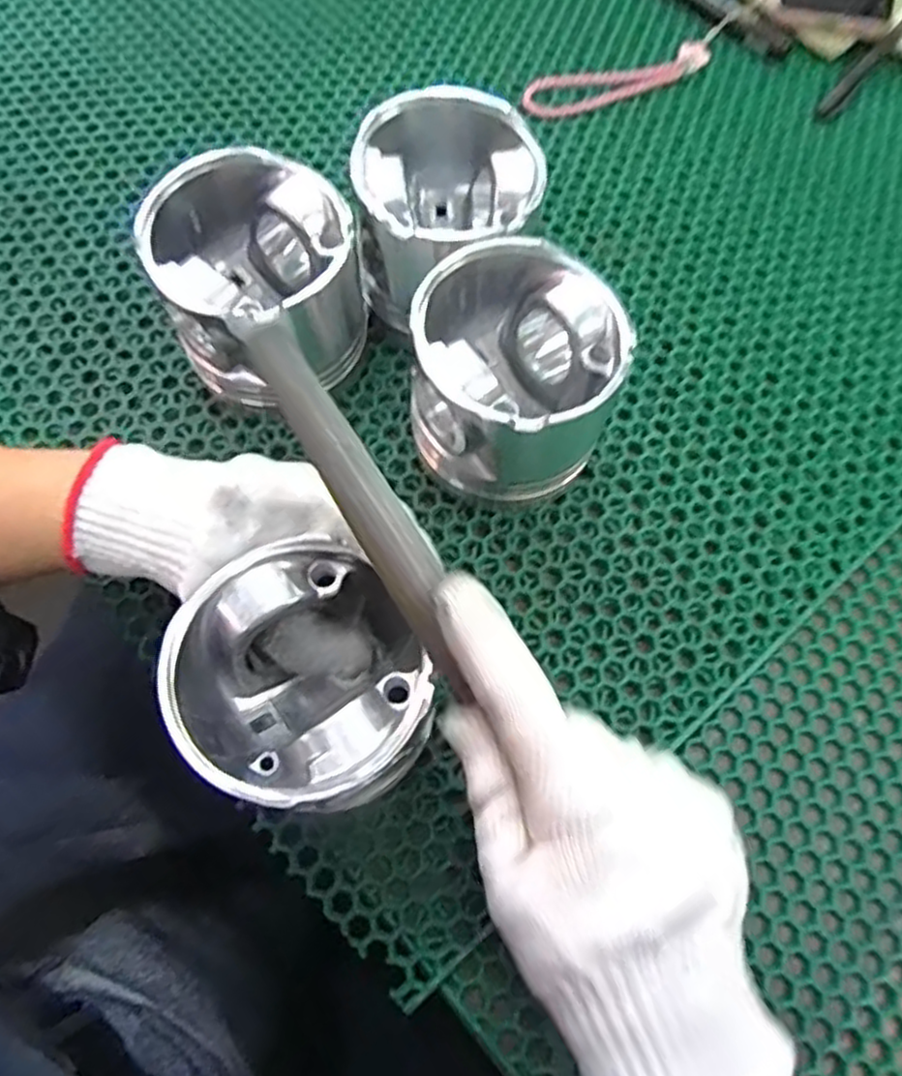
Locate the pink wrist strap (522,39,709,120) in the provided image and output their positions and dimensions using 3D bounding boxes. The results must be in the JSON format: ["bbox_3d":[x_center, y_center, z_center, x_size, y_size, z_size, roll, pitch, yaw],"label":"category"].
[{"bbox_3d":[0.114,-0.308,0.488,0.141,0.004,0.037,-20,72,-9],"label":"pink wrist strap"}]

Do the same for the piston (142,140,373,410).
[{"bbox_3d":[-0.092,-0.120,0.357,0.088,0.082,0.094,1,70,-2],"label":"piston"}]

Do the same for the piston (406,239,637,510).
[{"bbox_3d":[0.029,-0.074,0.348,0.089,0.095,0.097,1,70,-2],"label":"piston"}]

